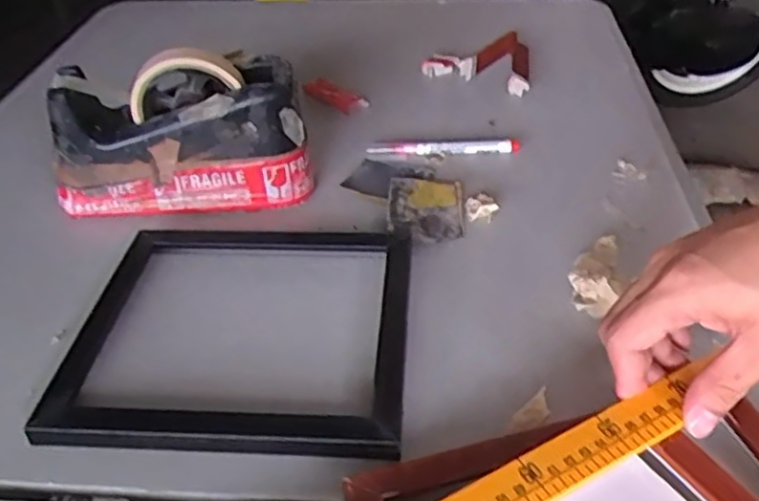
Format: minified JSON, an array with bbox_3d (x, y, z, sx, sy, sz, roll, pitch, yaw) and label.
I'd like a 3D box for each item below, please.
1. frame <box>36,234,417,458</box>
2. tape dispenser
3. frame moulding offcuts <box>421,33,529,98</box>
[{"bbox_3d":[-0.091,0.047,0.458,0.213,0.021,0.196,1,39,5],"label":"frame"},{"bbox_3d":[-0.162,-0.095,0.563,0.205,0.123,0.063,-5,39,-2],"label":"tape dispenser"},{"bbox_3d":[0.107,-0.209,0.765,0.113,0.023,0.124,5,40,9],"label":"frame moulding offcuts"}]

